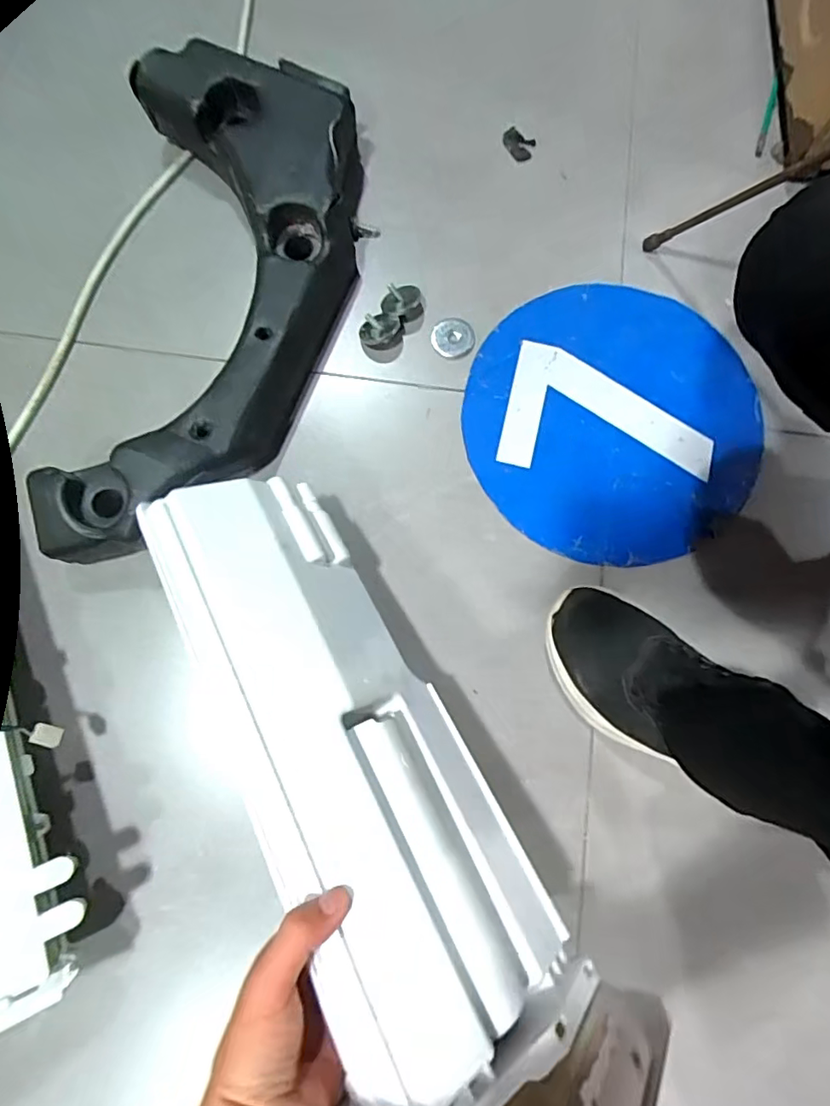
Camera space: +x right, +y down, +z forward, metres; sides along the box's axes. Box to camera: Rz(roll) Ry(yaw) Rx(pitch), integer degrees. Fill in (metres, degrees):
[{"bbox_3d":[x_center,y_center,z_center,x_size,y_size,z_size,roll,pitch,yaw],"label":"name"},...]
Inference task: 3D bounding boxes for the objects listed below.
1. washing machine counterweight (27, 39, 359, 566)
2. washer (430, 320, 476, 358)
[{"bbox_3d":[-0.182,-0.228,0.522,0.211,0.079,0.485,7,79,0],"label":"washing machine counterweight"},{"bbox_3d":[0.039,-0.218,0.559,0.042,0.010,0.036,-8,79,-3],"label":"washer"}]

